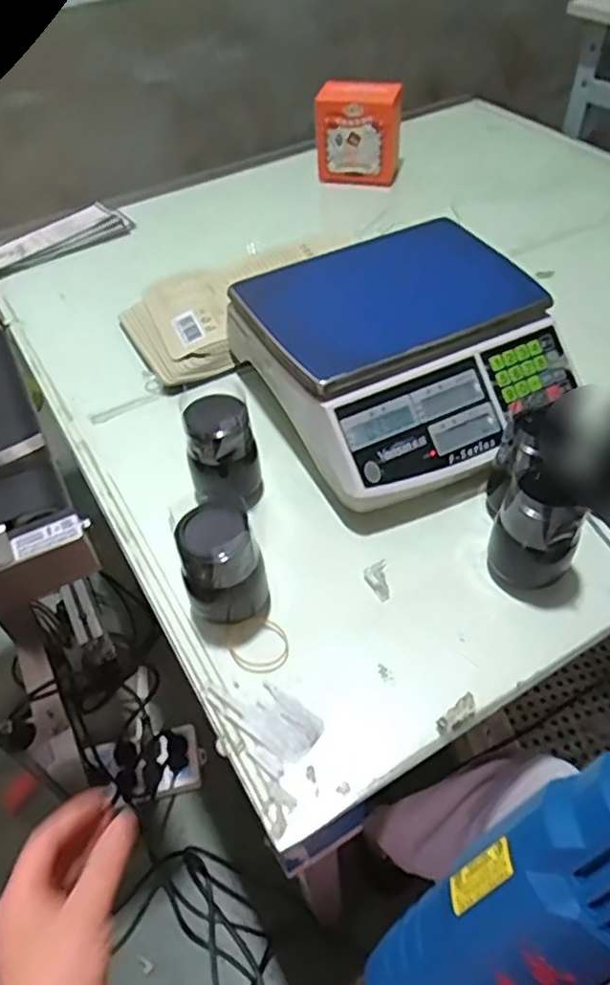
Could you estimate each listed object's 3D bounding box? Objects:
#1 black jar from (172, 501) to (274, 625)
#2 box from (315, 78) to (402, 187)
[{"bbox_3d":[-0.064,0.062,0.525,0.064,0.094,0.061,-2,48,2],"label":"black jar"},{"bbox_3d":[0.087,-0.600,1.094,0.137,0.132,0.056,14,51,16],"label":"box"}]

